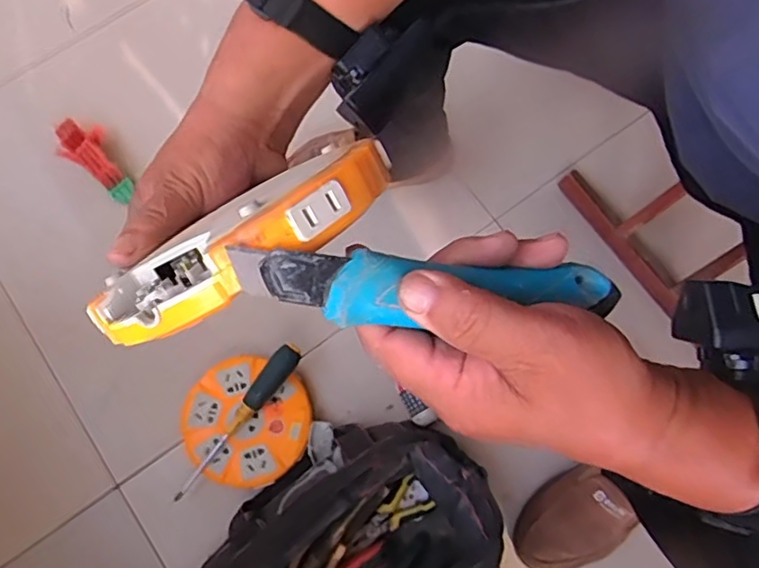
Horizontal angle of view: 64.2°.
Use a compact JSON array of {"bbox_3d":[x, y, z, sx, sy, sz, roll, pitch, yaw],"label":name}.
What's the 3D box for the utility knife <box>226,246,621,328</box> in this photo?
[{"bbox_3d":[0.027,0.001,0.254,0.169,0.014,0.028,0,74,-18],"label":"utility knife"}]

